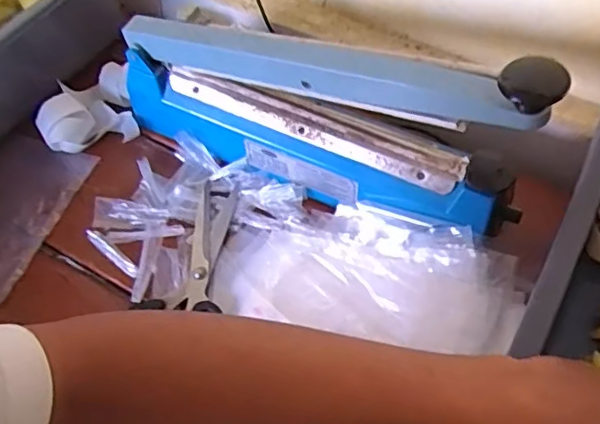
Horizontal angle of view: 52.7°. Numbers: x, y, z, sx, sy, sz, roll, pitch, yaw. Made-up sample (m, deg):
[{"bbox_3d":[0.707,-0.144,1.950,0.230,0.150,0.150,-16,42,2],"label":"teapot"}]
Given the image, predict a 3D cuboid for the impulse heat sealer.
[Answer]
[{"bbox_3d":[0.009,-0.092,0.556,0.424,0.167,0.073,15,60,27],"label":"impulse heat sealer"}]

